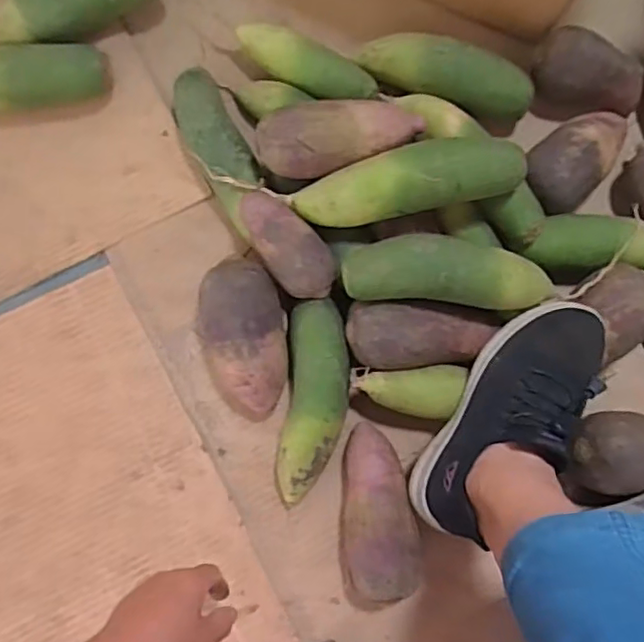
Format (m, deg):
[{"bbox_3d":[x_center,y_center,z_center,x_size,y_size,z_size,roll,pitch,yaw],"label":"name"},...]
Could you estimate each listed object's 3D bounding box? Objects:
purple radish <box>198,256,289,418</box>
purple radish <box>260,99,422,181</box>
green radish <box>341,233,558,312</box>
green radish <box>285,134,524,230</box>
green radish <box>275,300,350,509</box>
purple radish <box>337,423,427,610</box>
[{"bbox_3d":[-0.076,0.017,0.593,0.085,0.068,0.157,-14,84,-5],"label":"purple radish"},{"bbox_3d":[0.020,-0.171,0.582,0.157,0.057,0.063,-4,83,-4],"label":"purple radish"},{"bbox_3d":[0.122,-0.048,0.566,0.203,0.049,0.067,5,83,-3],"label":"green radish"},{"bbox_3d":[0.085,-0.128,0.563,0.208,0.063,0.053,-9,84,-4],"label":"green radish"},{"bbox_3d":[-0.007,0.078,0.595,0.060,0.060,0.191,6,83,-2],"label":"green radish"},{"bbox_3d":[0.053,0.188,0.579,0.067,0.069,0.169,-3,83,-4],"label":"purple radish"}]

